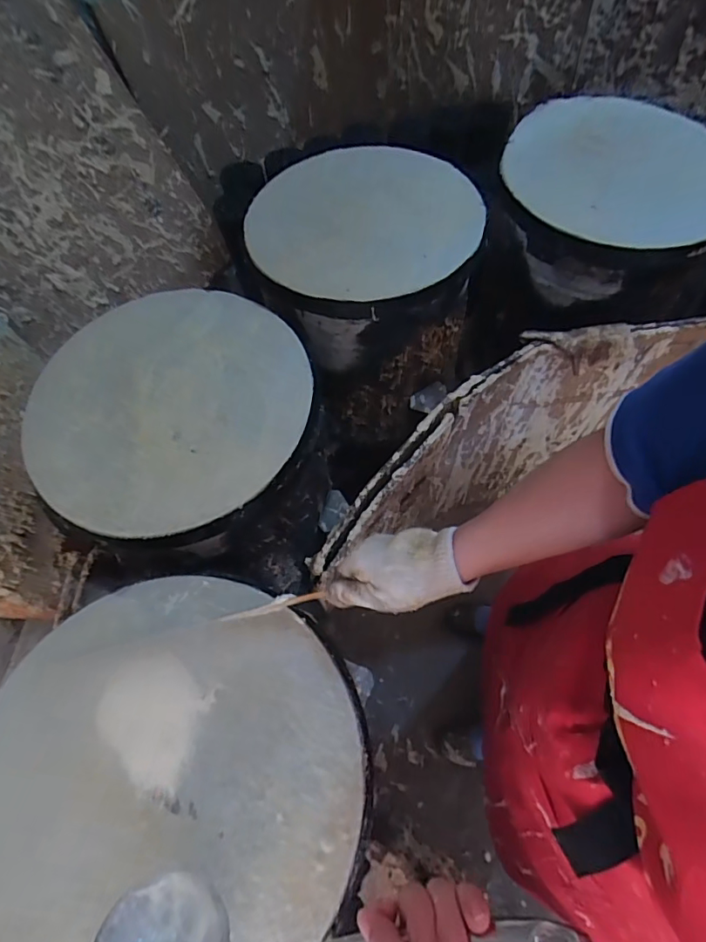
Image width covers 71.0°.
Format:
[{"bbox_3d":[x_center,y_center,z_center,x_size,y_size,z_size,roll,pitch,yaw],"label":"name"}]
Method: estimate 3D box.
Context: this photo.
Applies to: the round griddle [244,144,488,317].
[{"bbox_3d":[0.021,-0.400,0.814,0.359,0.049,0.377,11,63,5],"label":"round griddle"}]

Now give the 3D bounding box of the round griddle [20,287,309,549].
[{"bbox_3d":[-0.242,-0.095,0.656,0.356,0.028,0.362,-1,63,2],"label":"round griddle"}]

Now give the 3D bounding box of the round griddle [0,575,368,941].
[{"bbox_3d":[-0.178,0.291,0.462,0.358,0.025,0.370,-1,63,2],"label":"round griddle"}]

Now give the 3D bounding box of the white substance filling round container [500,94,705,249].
[{"bbox_3d":[0.451,-0.502,0.827,0.374,0.045,0.340,-23,76,-8],"label":"white substance filling round container"}]

